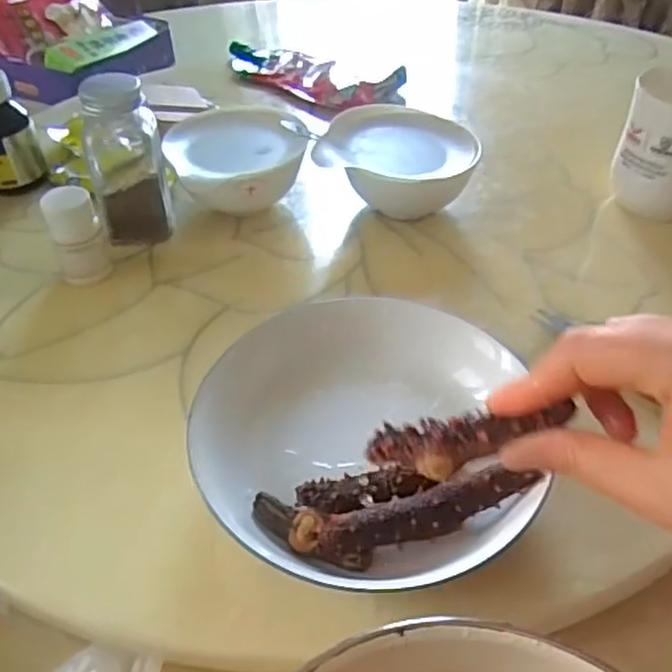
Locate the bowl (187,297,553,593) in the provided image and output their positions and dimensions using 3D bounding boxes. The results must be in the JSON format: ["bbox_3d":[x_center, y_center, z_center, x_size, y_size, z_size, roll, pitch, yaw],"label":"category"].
[{"bbox_3d":[0.011,0.055,0.365,0.166,0.059,0.156,0,43,0],"label":"bowl"}]

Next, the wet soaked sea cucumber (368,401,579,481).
[{"bbox_3d":[0.052,0.040,0.271,0.078,0.018,0.018,-13,42,15],"label":"wet soaked sea cucumber"}]

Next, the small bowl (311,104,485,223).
[{"bbox_3d":[0.049,-0.132,0.559,0.124,0.065,0.096,3,43,3],"label":"small bowl"}]

